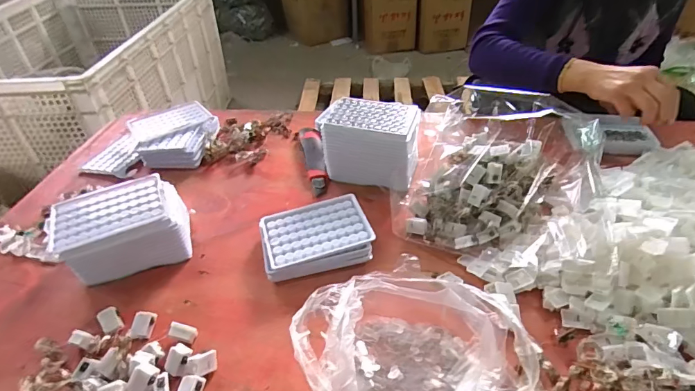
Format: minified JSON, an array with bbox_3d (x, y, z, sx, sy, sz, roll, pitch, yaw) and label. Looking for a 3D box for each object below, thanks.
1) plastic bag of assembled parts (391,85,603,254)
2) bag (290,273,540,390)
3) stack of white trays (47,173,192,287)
[{"bbox_3d":[0.184,-0.022,0.530,0.236,0.148,0.153,19,43,24],"label":"plastic bag of assembled parts"},{"bbox_3d":[0.058,0.140,0.402,0.211,0.060,0.146,0,40,3],"label":"bag"},{"bbox_3d":[-0.284,0.042,0.530,0.147,0.070,0.099,-16,40,-16],"label":"stack of white trays"}]

